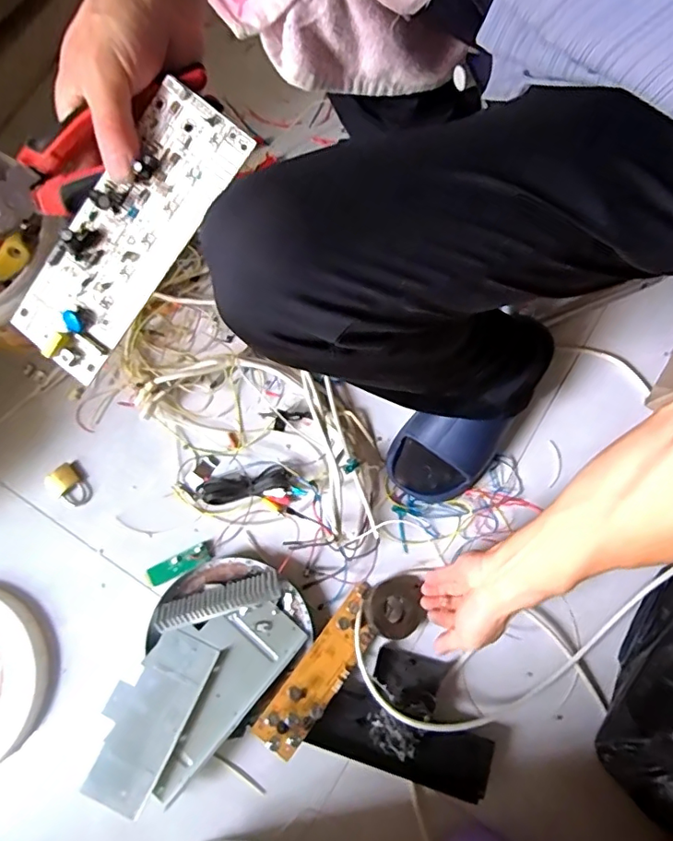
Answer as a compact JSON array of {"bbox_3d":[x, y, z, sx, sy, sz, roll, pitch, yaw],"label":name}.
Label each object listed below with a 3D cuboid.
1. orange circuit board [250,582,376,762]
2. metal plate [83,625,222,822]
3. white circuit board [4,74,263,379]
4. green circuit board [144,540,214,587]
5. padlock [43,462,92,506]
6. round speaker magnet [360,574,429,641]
[{"bbox_3d":[-0.013,0.291,0.620,0.054,0.015,0.203,39,68,4],"label":"orange circuit board"},{"bbox_3d":[-0.224,0.347,0.618,0.093,0.009,0.192,24,72,11],"label":"metal plate"},{"bbox_3d":[-0.135,-0.118,0.334,0.068,0.012,0.189,38,99,-1],"label":"white circuit board"},{"bbox_3d":[-0.200,0.182,0.669,0.085,0.009,0.022,-26,78,-19],"label":"green circuit board"},{"bbox_3d":[-0.360,0.088,0.702,0.041,0.011,0.062,-44,80,-8],"label":"padlock"},{"bbox_3d":[0.073,0.230,0.644,0.075,0.023,0.075,5,66,-12],"label":"round speaker magnet"}]

